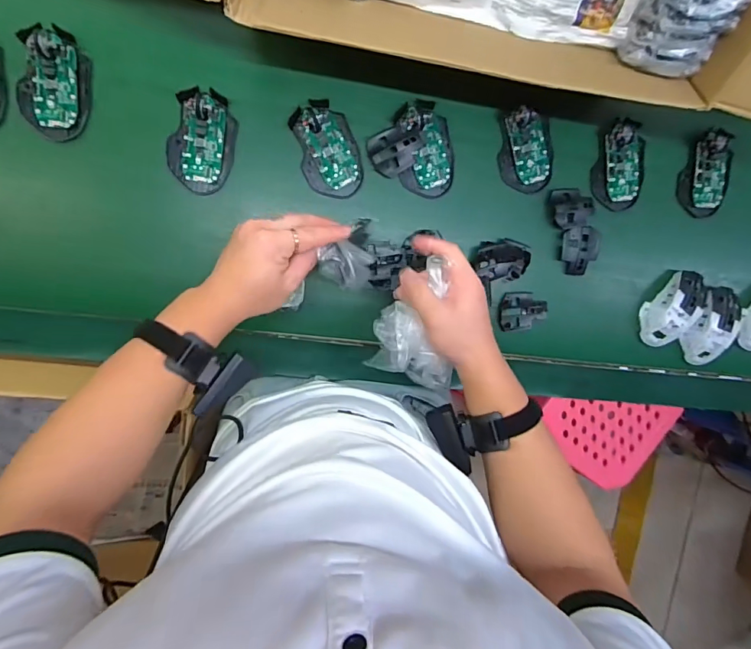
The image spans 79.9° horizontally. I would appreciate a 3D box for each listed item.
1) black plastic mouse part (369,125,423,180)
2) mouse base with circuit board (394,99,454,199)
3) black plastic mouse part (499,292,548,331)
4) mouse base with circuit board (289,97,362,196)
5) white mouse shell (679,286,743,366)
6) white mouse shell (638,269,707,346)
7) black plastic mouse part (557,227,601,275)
[{"bbox_3d":[0.025,-0.219,0.562,0.064,0.017,0.054,-28,99,-1],"label":"black plastic mouse part"},{"bbox_3d":[0.065,-0.222,0.569,0.070,0.020,0.113,-7,98,-4],"label":"mouse base with circuit board"},{"bbox_3d":[0.203,-0.019,0.628,0.065,0.027,0.051,-1,97,-5],"label":"black plastic mouse part"},{"bbox_3d":[-0.059,-0.216,0.553,0.071,0.025,0.113,-17,99,-3],"label":"mouse base with circuit board"},{"bbox_3d":[0.491,0.000,0.654,0.069,0.029,0.116,30,94,-8],"label":"white mouse shell"},{"bbox_3d":[0.427,-0.023,0.648,0.075,0.045,0.118,22,95,-8],"label":"white mouse shell"},{"bbox_3d":[0.280,-0.101,0.620,0.052,0.025,0.064,-2,97,-5],"label":"black plastic mouse part"}]

